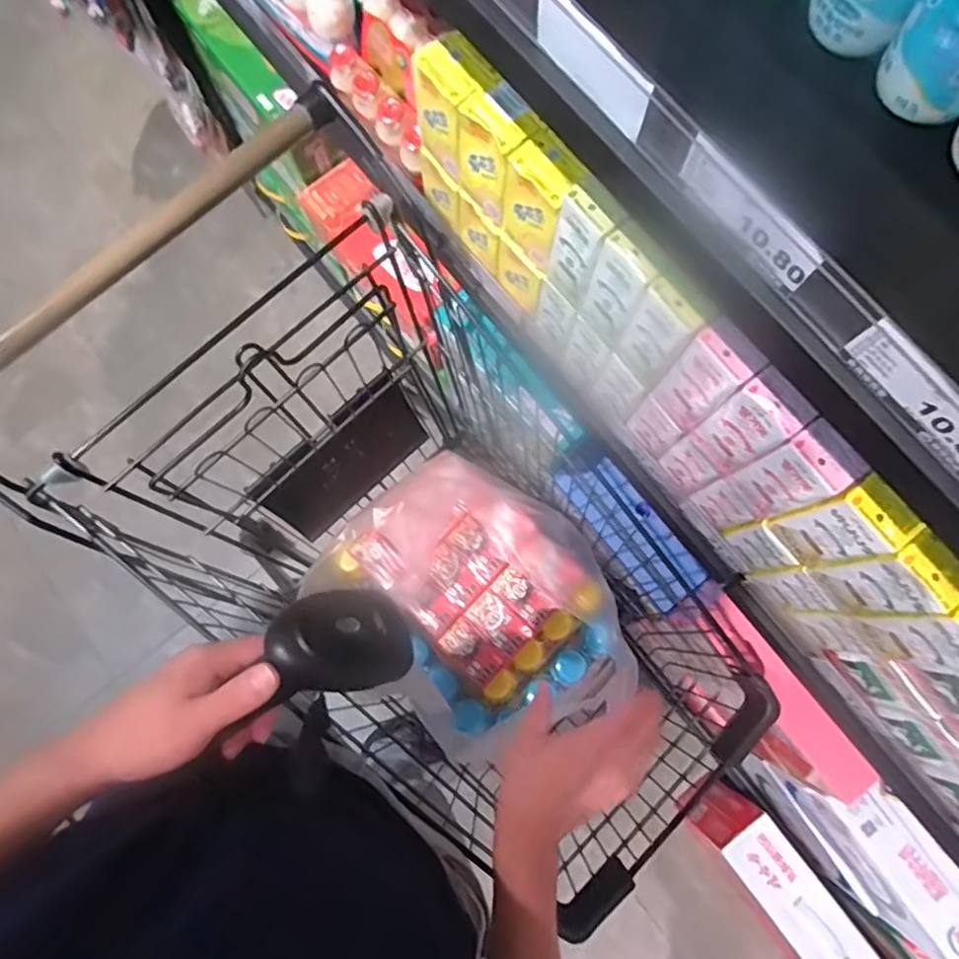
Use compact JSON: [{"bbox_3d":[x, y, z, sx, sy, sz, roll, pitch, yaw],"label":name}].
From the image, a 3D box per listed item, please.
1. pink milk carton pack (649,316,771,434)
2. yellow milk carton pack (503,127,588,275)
[{"bbox_3d":[0.181,-0.081,0.491,0.031,0.116,0.048,-41,81,-7],"label":"pink milk carton pack"},{"bbox_3d":[0.061,-0.246,0.546,0.041,0.109,0.069,-38,80,-7],"label":"yellow milk carton pack"}]

